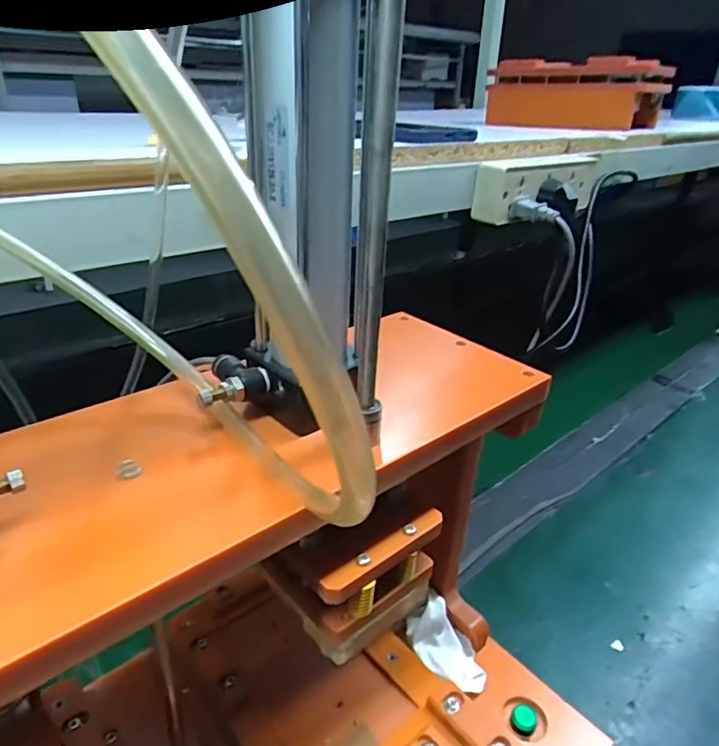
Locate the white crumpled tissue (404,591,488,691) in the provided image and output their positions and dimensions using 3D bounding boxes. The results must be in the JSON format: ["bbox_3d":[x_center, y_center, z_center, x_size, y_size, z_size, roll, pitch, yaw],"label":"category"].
[{"bbox_3d":[0.064,0.197,0.399,0.038,0.033,0.060,-21,36,-38],"label":"white crumpled tissue"}]

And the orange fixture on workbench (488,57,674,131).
[{"bbox_3d":[0.325,-0.417,0.853,0.108,0.108,0.238,-21,36,-39],"label":"orange fixture on workbench"}]

